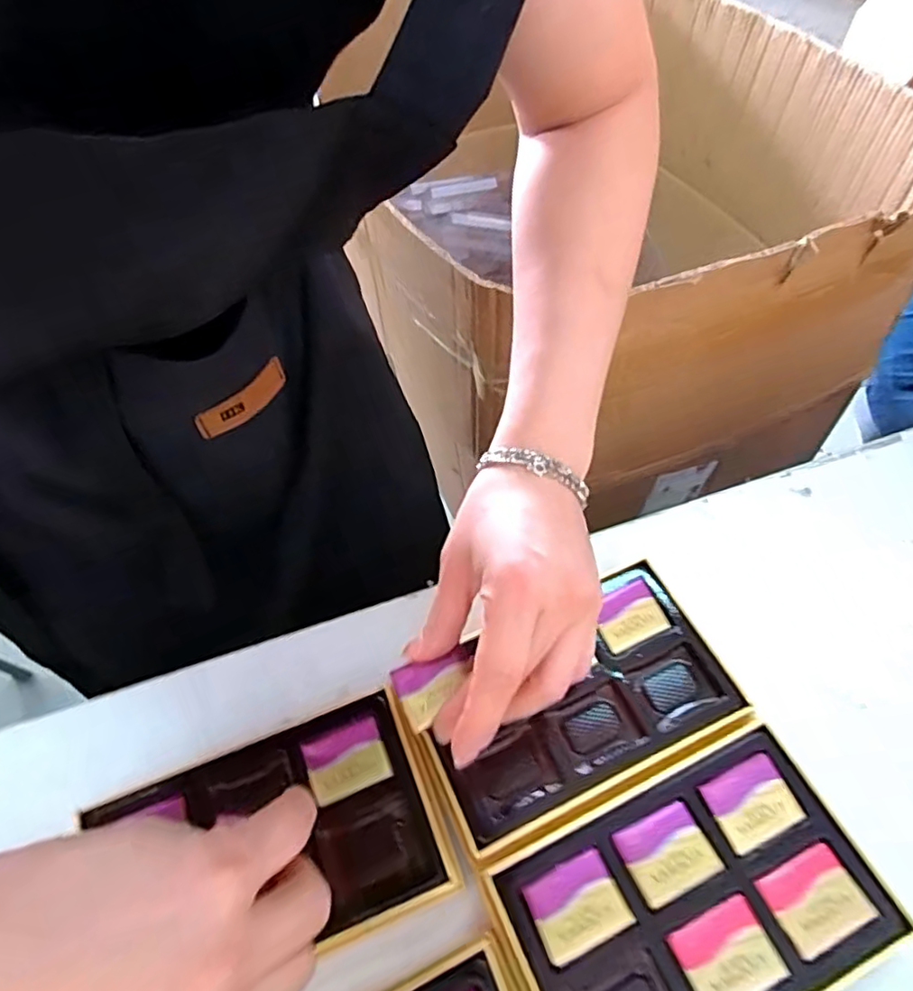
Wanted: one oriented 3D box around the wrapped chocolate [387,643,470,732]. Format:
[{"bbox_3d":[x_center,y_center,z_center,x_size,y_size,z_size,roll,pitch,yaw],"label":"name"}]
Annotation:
[{"bbox_3d":[-0.010,0.092,0.296,0.038,0.008,0.029,-22,82,-16],"label":"wrapped chocolate"}]

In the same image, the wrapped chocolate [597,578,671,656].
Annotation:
[{"bbox_3d":[0.098,0.068,0.350,0.038,0.005,0.033,-20,58,-11],"label":"wrapped chocolate"}]

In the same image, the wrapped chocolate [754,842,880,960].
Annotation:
[{"bbox_3d":[0.159,0.179,0.271,0.041,0.004,0.033,-21,58,-12],"label":"wrapped chocolate"}]

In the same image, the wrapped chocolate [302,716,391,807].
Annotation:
[{"bbox_3d":[-0.056,0.135,0.311,0.039,0.004,0.032,-20,58,-11],"label":"wrapped chocolate"}]

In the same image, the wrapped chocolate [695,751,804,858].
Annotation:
[{"bbox_3d":[0.142,0.147,0.293,0.038,0.007,0.033,-21,58,-12],"label":"wrapped chocolate"}]

